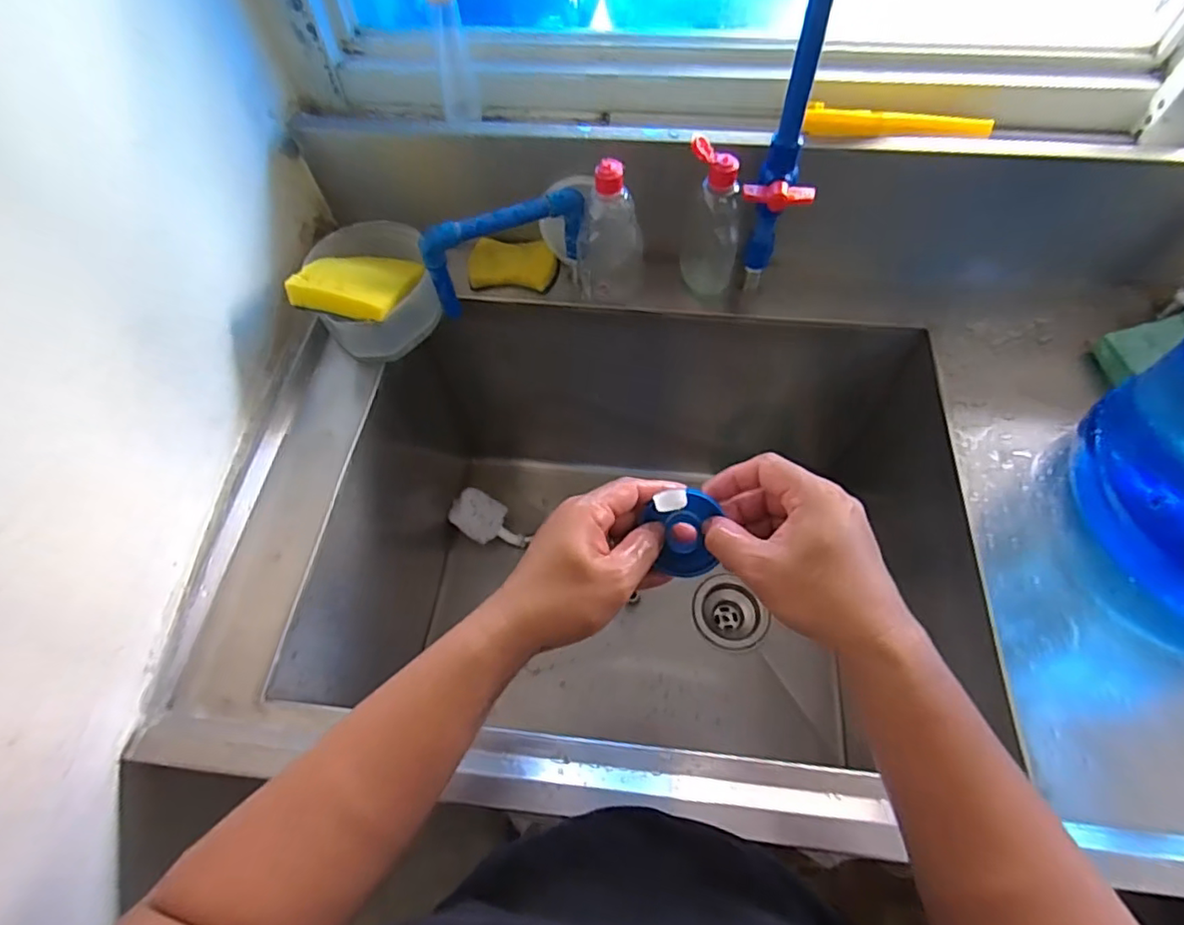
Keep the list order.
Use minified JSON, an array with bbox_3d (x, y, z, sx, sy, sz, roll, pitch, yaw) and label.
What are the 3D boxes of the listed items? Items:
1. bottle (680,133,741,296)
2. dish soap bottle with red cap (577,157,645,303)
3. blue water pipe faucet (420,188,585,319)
[{"bbox_3d":[0.130,-0.256,0.638,0.064,0.162,0.045,13,62,9],"label":"bottle"},{"bbox_3d":[0.020,-0.246,0.647,0.073,0.164,0.044,-17,62,-8],"label":"dish soap bottle with red cap"},{"bbox_3d":[-0.089,-0.227,0.641,0.168,0.110,0.022,-18,62,-8],"label":"blue water pipe faucet"}]

